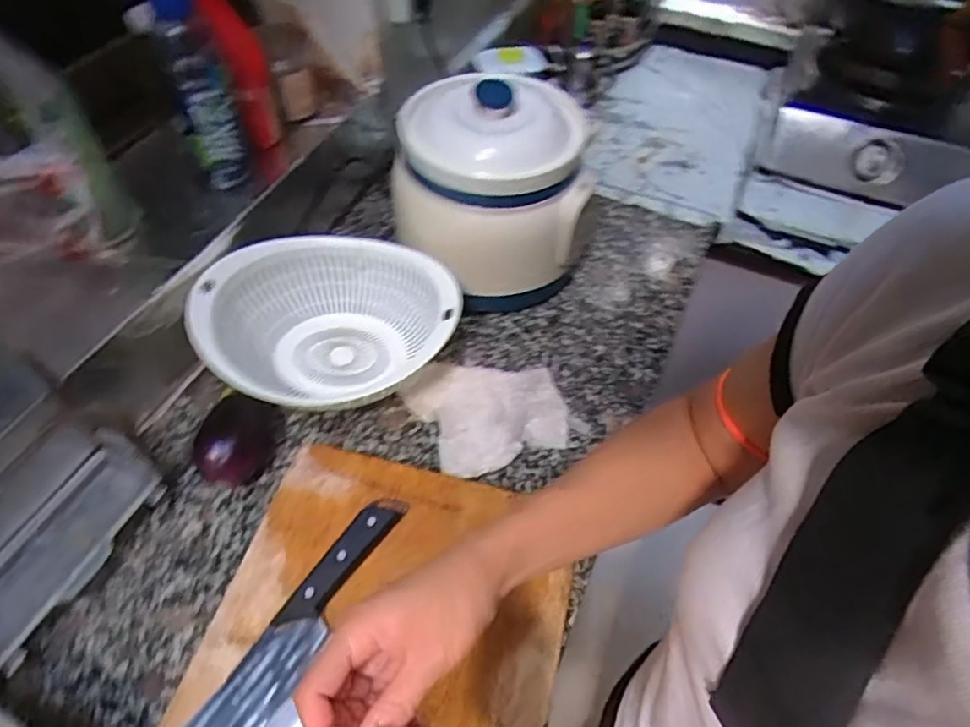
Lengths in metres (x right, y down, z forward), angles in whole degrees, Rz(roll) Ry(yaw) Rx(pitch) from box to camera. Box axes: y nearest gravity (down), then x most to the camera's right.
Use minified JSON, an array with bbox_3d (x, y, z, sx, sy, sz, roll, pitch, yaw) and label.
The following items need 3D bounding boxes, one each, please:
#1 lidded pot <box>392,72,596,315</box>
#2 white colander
[{"bbox_3d":[0.004,-0.202,0.738,0.207,0.227,0.192,1,52,-1],"label":"lidded pot"},{"bbox_3d":[-0.171,-0.038,0.684,0.271,0.098,0.220,2,52,0],"label":"white colander"}]

